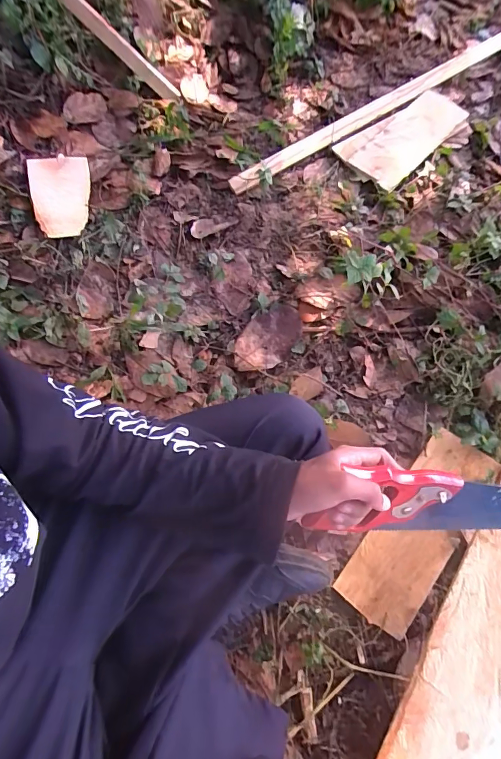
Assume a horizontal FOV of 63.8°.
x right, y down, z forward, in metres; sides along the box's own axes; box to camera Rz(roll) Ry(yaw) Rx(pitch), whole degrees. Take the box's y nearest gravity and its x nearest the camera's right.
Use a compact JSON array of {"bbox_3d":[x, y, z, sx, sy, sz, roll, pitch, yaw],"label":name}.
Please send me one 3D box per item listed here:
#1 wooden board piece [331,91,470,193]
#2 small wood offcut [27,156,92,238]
[{"bbox_3d":[0.377,-0.568,0.942,0.346,0.021,0.164,-33,71,-12],"label":"wooden board piece"},{"bbox_3d":[-0.394,-0.386,0.839,0.118,0.017,0.200,-11,71,-14],"label":"small wood offcut"}]

